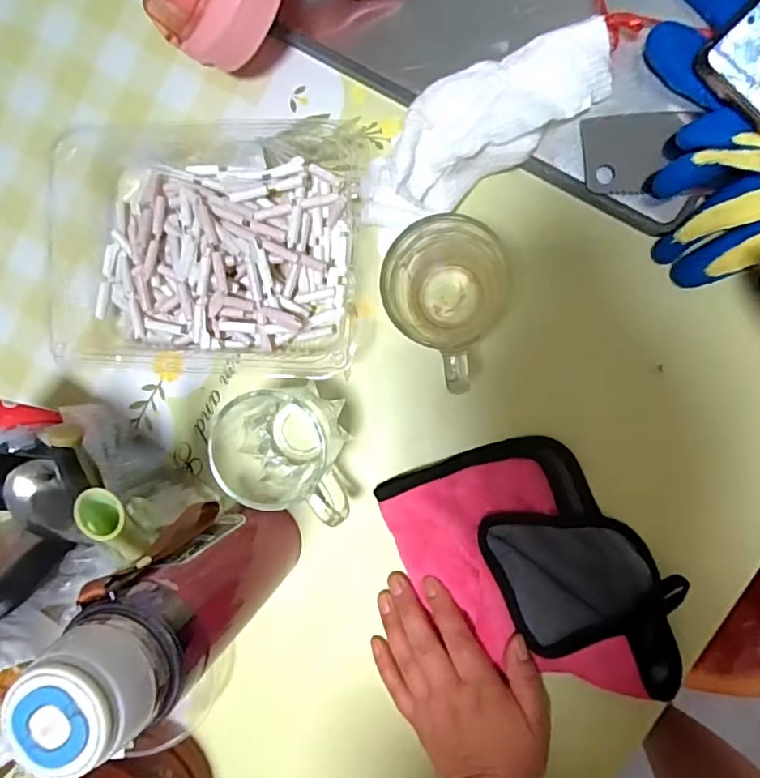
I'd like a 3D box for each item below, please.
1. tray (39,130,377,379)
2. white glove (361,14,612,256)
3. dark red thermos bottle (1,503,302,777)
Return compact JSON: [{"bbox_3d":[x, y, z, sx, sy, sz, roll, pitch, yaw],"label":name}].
[{"bbox_3d":[-0.134,-0.109,0.419,0.240,0.036,0.189,3,93,8],"label":"tray"},{"bbox_3d":[0.060,-0.175,0.371,0.184,0.045,0.067,-31,89,18],"label":"white glove"},{"bbox_3d":[-0.106,0.122,0.322,0.064,0.221,0.060,25,96,6],"label":"dark red thermos bottle"}]

